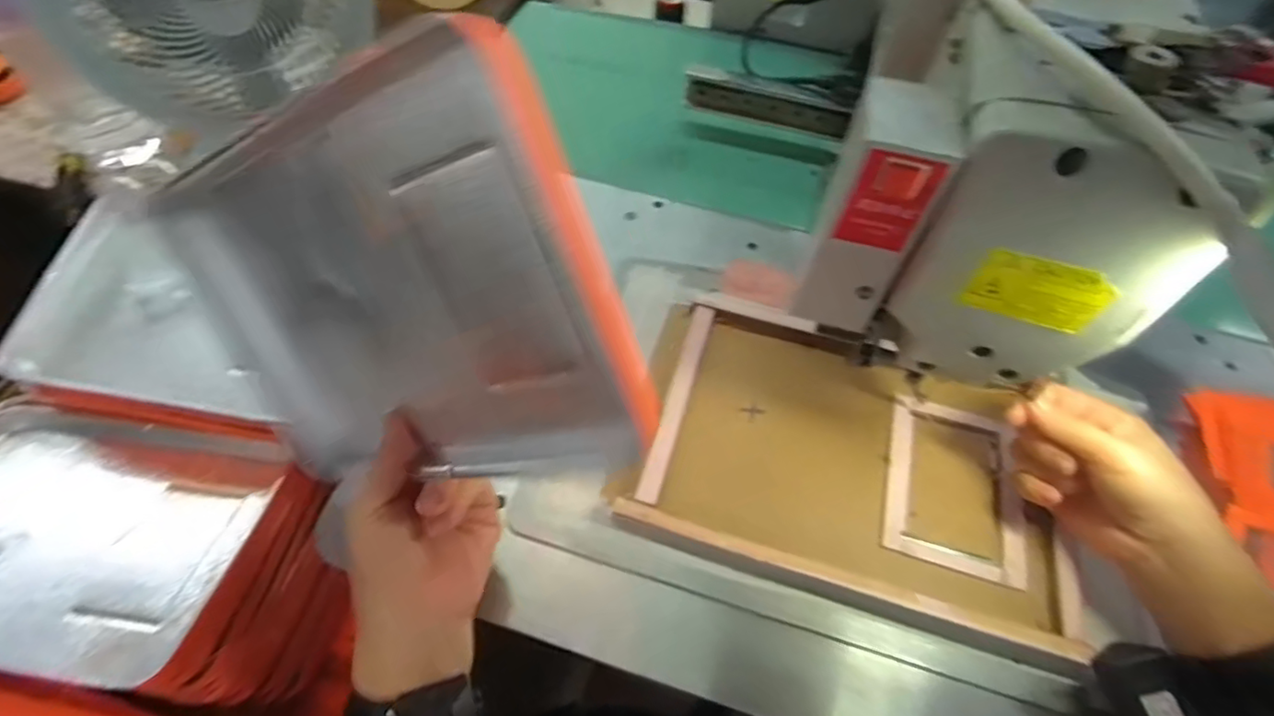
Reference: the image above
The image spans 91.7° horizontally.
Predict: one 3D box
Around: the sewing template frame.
[{"bbox_3d":[0.151,0.067,0.436,0.293,0.019,0.195,17,57,9],"label":"sewing template frame"}]

